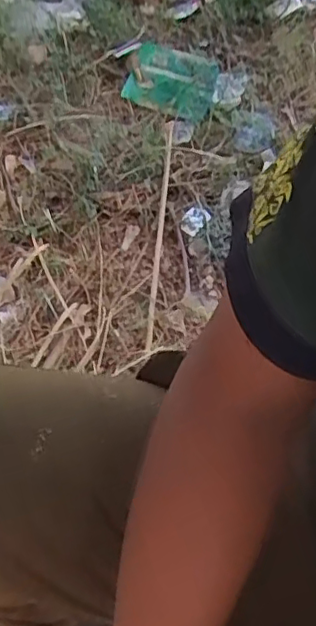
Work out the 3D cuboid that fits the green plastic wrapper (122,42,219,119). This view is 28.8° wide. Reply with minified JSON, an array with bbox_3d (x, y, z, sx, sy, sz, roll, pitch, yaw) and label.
[{"bbox_3d":[0.027,-0.424,1.120,0.177,0.055,0.122,23,58,17],"label":"green plastic wrapper"}]

